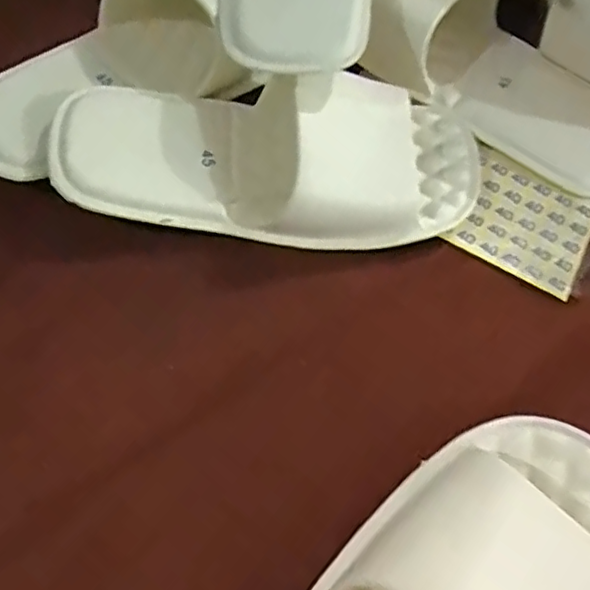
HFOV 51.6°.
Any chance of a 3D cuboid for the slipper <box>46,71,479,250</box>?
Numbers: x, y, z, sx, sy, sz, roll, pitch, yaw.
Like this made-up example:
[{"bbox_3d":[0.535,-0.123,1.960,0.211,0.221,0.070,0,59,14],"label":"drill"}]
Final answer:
[{"bbox_3d":[-0.008,-0.080,0.327,0.221,0.051,0.097,3,64,-6],"label":"slipper"}]

